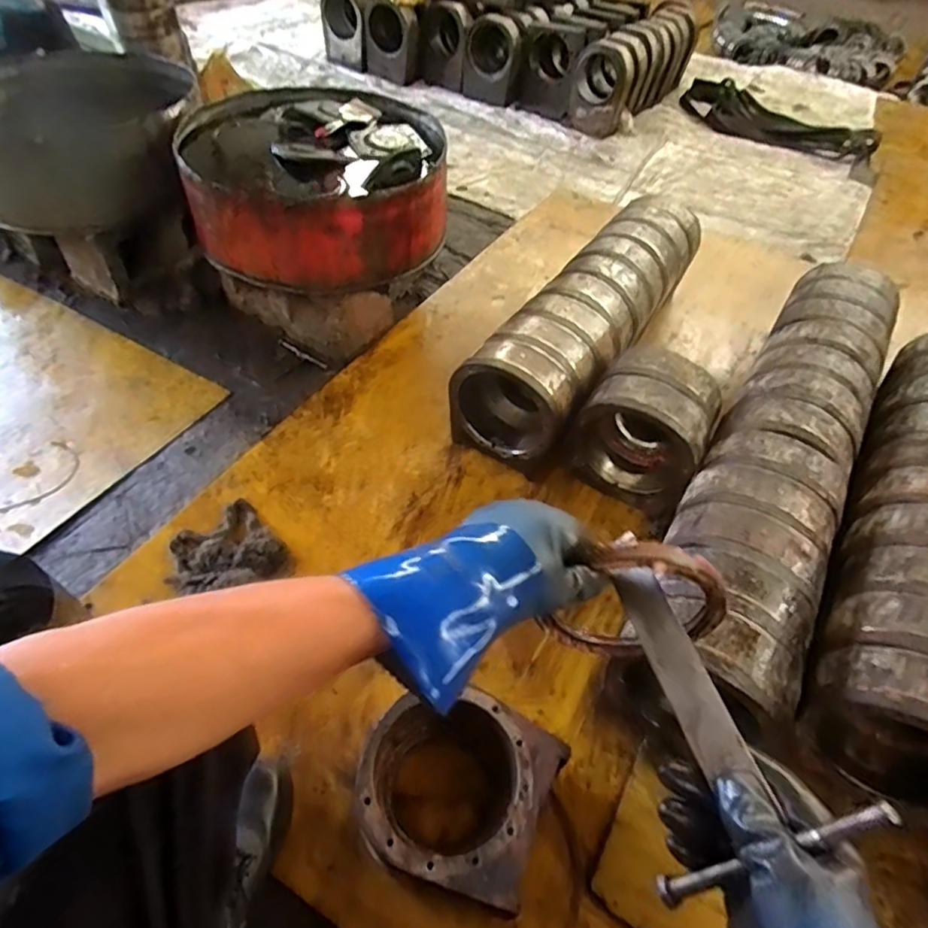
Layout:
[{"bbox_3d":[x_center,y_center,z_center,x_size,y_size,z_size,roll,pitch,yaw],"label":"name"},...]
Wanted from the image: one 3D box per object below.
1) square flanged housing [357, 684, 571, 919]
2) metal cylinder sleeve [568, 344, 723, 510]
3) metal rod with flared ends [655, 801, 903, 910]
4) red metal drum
[{"bbox_3d":[-0.011,0.432,0.799,0.242,0.115,0.224,19,53,11],"label":"square flanged housing"},{"bbox_3d":[0.351,-0.067,1.160,0.227,0.232,0.192,28,55,17],"label":"metal cylinder sleeve"},{"bbox_3d":[0.180,0.233,0.354,0.010,0.159,0.016,17,39,-42],"label":"metal rod with flared ends"},{"bbox_3d":[-0.324,-0.639,1.367,0.563,0.203,0.548,6,49,-1],"label":"red metal drum"}]

